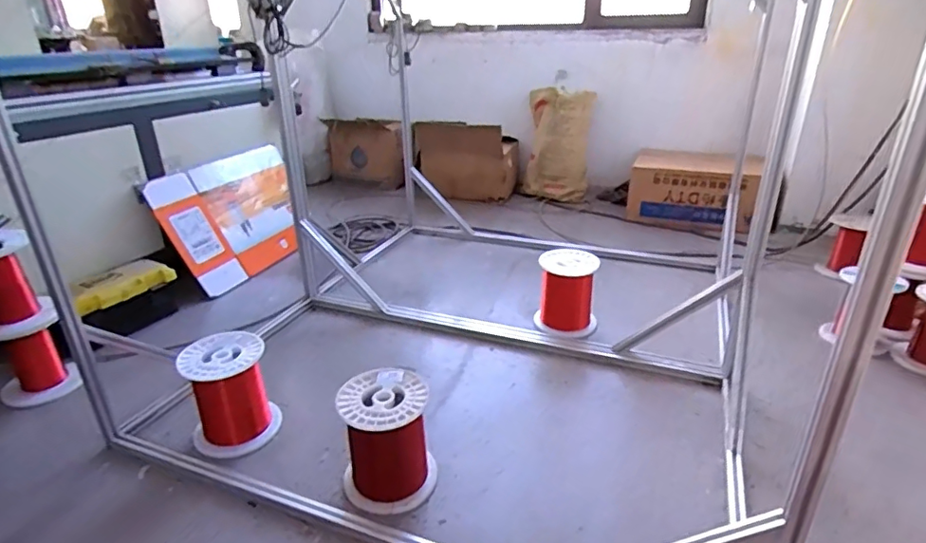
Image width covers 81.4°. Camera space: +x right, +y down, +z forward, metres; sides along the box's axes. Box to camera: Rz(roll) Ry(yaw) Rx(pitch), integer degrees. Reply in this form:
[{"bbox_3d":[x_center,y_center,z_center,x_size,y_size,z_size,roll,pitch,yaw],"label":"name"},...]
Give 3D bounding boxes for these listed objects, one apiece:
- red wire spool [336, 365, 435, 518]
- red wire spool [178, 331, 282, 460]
[{"bbox_3d":[-0.171,0.382,1.220,0.199,0.252,0.202,-1,25,0],"label":"red wire spool"},{"bbox_3d":[-0.609,0.314,1.399,0.196,0.255,0.184,-1,25,0],"label":"red wire spool"}]

